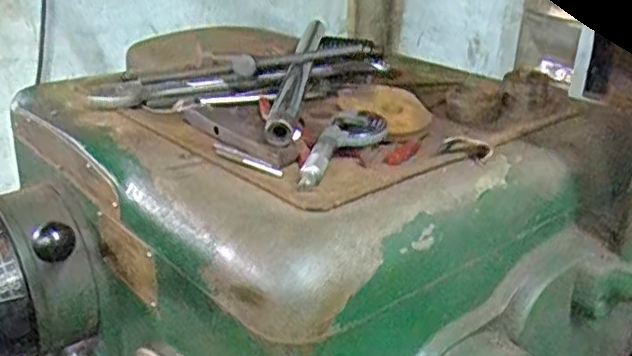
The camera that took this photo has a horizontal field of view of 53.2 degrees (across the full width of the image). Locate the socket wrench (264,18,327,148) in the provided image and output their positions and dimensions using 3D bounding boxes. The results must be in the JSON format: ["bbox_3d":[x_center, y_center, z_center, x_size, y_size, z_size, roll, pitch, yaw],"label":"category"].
[{"bbox_3d":[-0.017,-0.123,0.707,0.024,0.026,0.420,4,25,3],"label":"socket wrench"}]

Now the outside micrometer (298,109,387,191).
[{"bbox_3d":[0.025,-0.027,0.524,0.049,0.022,0.143,9,25,16],"label":"outside micrometer"}]

